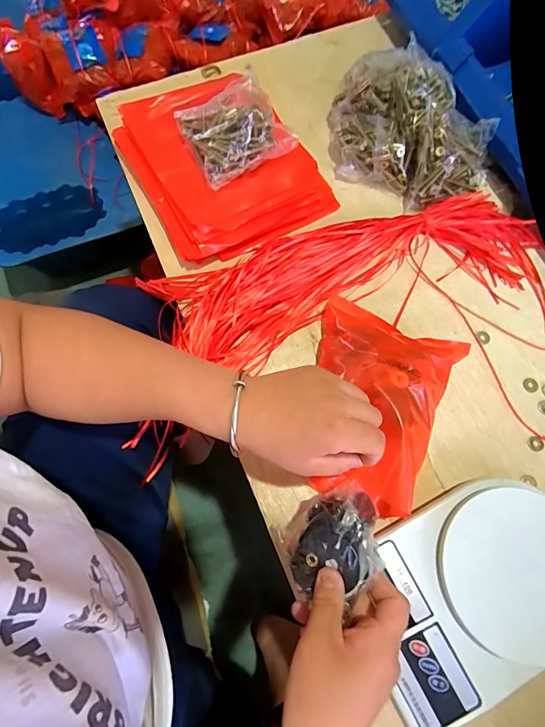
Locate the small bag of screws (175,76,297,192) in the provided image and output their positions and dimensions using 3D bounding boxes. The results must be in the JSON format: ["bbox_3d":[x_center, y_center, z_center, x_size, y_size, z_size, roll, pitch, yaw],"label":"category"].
[{"bbox_3d":[-0.044,-0.268,0.441,0.108,0.045,0.098,-30,76,-9],"label":"small bag of screws"}]

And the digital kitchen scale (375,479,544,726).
[{"bbox_3d":[0.176,0.198,0.336,0.199,0.043,0.146,-28,76,-8],"label":"digital kitchen scale"}]

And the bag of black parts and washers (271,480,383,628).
[{"bbox_3d":[0.050,0.148,0.315,0.086,0.045,0.074,-24,76,-7],"label":"bag of black parts and washers"}]

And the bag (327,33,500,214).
[{"bbox_3d":[0.159,-0.286,0.459,0.168,0.066,0.198,-30,76,-9],"label":"bag"}]

